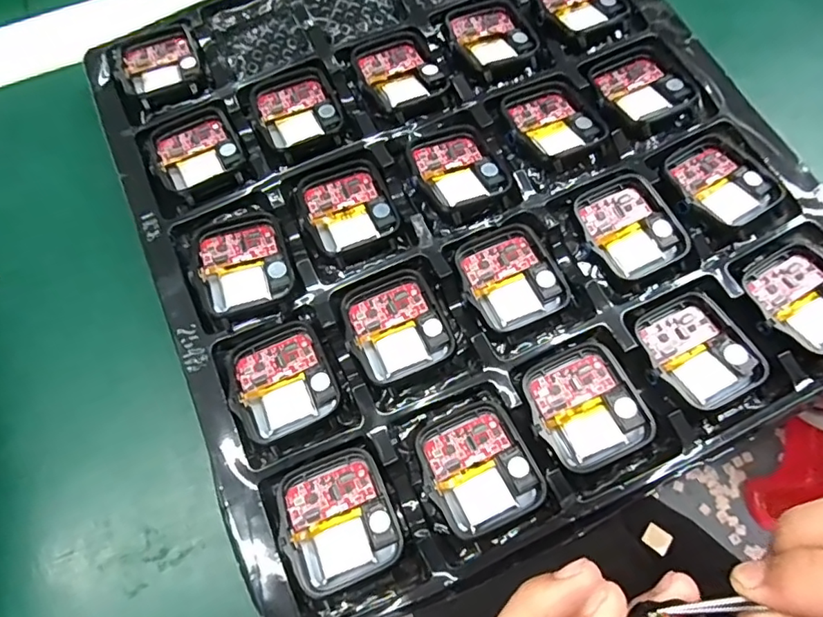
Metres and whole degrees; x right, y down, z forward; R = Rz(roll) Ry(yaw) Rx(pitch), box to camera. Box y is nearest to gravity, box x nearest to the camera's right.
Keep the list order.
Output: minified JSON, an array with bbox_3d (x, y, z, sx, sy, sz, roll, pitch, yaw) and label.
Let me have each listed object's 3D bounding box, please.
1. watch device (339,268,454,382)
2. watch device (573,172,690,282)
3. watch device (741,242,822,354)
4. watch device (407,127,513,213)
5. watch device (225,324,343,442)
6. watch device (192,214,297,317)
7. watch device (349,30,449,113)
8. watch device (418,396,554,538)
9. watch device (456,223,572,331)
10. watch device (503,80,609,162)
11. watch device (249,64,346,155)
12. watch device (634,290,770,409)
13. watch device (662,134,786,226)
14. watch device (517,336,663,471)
[{"bbox_3d":[-0.007,0.007,0.209,0.036,0.009,0.041,-27,71,-8],"label":"watch device"},{"bbox_3d":[0.089,-0.034,0.217,0.035,0.008,0.042,-24,71,-7],"label":"watch device"},{"bbox_3d":[0.156,-0.004,0.205,0.035,0.010,0.043,-31,72,-10],"label":"watch device"},{"bbox_3d":[0.020,-0.061,0.228,0.037,0.006,0.040,-24,71,-7],"label":"watch device"},{"bbox_3d":[-0.050,0.027,0.202,0.037,0.008,0.041,-24,71,-7],"label":"watch device"},{"bbox_3d":[-0.069,-0.019,0.216,0.036,0.006,0.041,-19,70,-6],"label":"watch device"},{"bbox_3d":[-0.006,-0.111,0.247,0.037,0.007,0.043,-26,71,-8],"label":"watch device"},{"bbox_3d":[0.024,0.056,0.188,0.037,0.006,0.041,-23,71,-7],"label":"watch device"},{"bbox_3d":[0.039,-0.013,0.215,0.037,0.011,0.042,-25,71,-8],"label":"watch device"},{"bbox_3d":[0.061,-0.084,0.235,0.037,0.008,0.040,-27,71,-8],"label":"watch device"},{"bbox_3d":[-0.052,-0.092,0.241,0.036,0.006,0.043,-23,71,-7],"label":"watch device"},{"bbox_3d":[0.109,0.016,0.201,0.037,0.009,0.042,-25,71,-8],"label":"watch device"},{"bbox_3d":[0.130,-0.055,0.223,0.036,0.007,0.042,-31,72,-10],"label":"watch device"},{"bbox_3d":[0.063,0.035,0.192,0.036,0.008,0.042,-26,71,-8],"label":"watch device"}]

